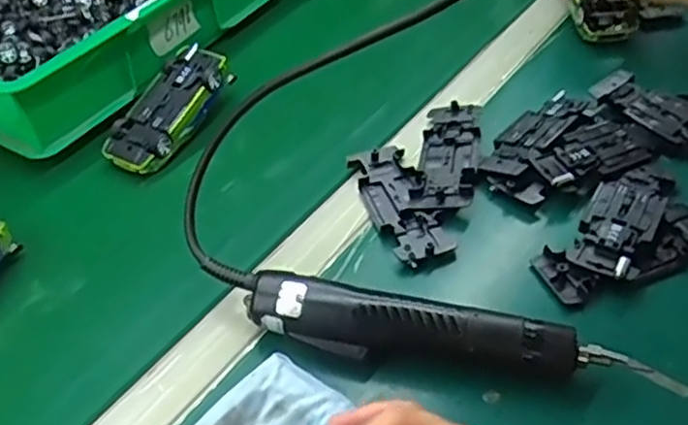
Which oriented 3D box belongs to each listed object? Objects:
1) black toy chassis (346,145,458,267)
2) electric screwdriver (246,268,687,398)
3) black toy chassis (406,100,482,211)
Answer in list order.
[{"bbox_3d":[0.042,-0.010,0.533,0.047,0.012,0.123,-13,47,-13],"label":"black toy chassis"},{"bbox_3d":[0.066,0.077,0.425,0.255,0.036,0.038,8,45,13],"label":"electric screwdriver"},{"bbox_3d":[0.085,-0.048,0.562,0.045,0.020,0.124,10,47,9],"label":"black toy chassis"}]

